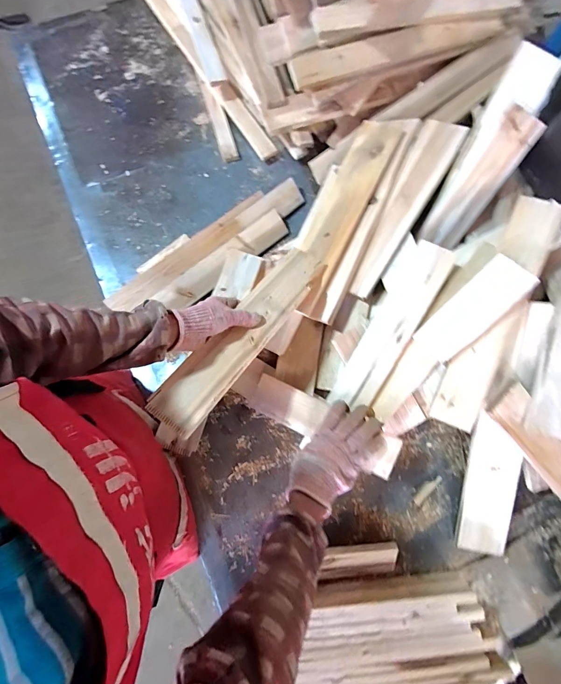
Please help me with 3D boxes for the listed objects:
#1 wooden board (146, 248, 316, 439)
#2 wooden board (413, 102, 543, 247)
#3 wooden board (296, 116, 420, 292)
[{"bbox_3d":[-0.054,-0.022,0.538,0.076,0.016,0.370,35,64,5],"label":"wooden board"},{"bbox_3d":[0.358,-0.289,0.609,0.083,0.025,0.237,34,116,5],"label":"wooden board"},{"bbox_3d":[0.129,-0.289,0.645,0.101,0.021,0.329,29,92,15],"label":"wooden board"}]

